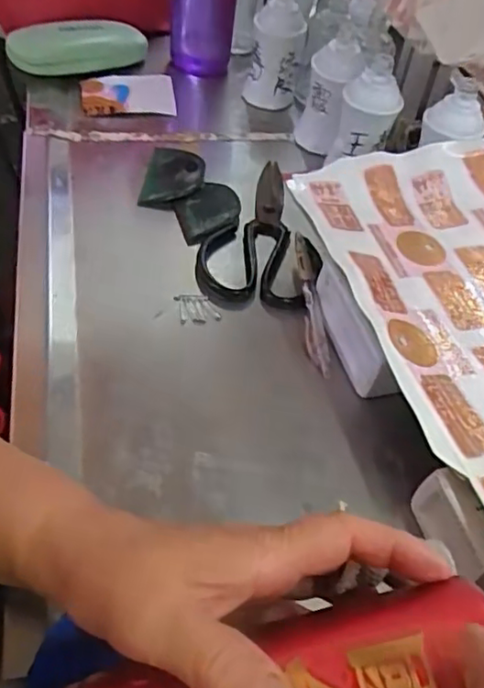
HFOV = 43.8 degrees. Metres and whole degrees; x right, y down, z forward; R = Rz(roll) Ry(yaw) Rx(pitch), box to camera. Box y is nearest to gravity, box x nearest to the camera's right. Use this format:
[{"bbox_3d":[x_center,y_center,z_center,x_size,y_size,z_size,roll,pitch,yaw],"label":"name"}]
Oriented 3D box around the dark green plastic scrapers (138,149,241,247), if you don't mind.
[{"bbox_3d":[-0.057,-0.147,0.569,0.077,0.014,0.129,-26,59,-23],"label":"dark green plastic scrapers"}]

